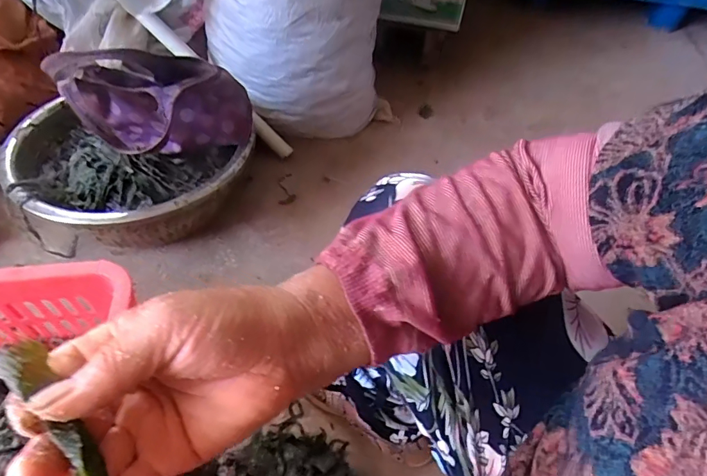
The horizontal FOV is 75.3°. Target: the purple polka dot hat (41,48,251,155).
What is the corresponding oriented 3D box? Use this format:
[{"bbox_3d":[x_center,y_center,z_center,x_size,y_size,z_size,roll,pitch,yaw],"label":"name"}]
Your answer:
[{"bbox_3d":[-0.292,-0.204,0.709,0.239,0.194,0.129,-3,49,-8],"label":"purple polka dot hat"}]

